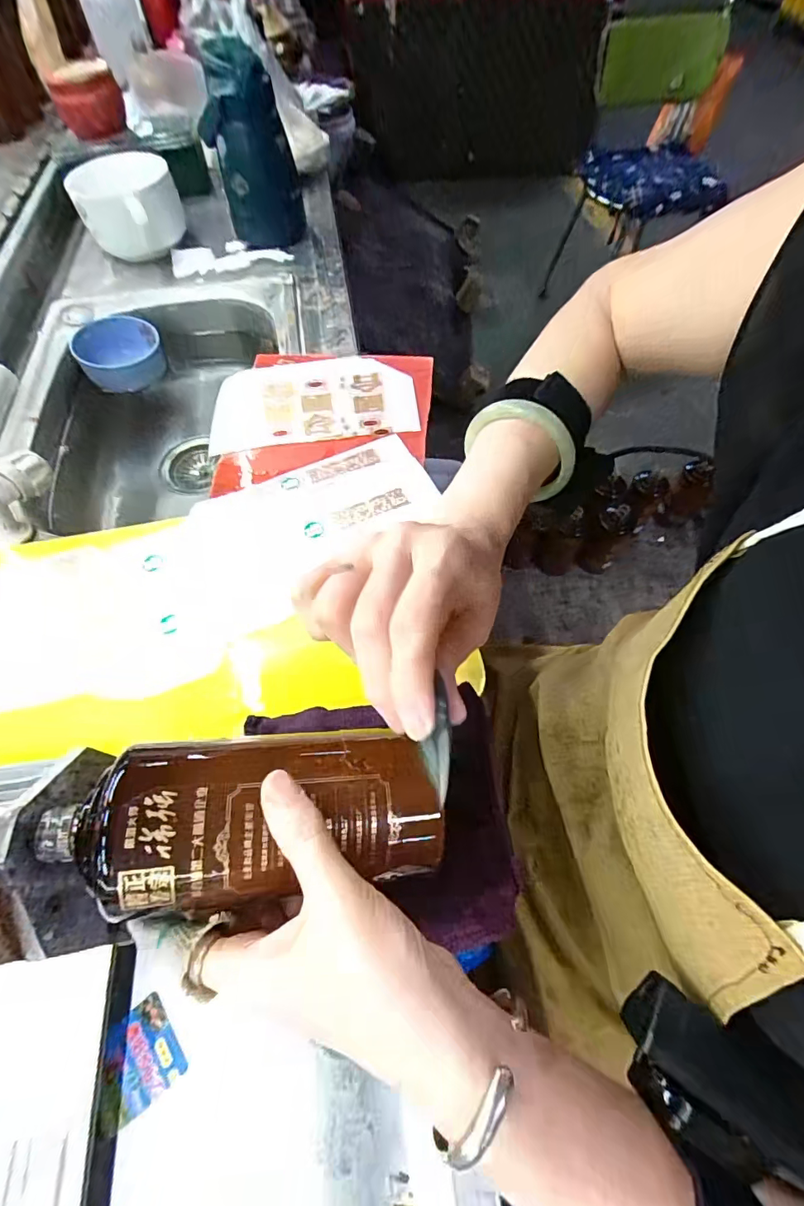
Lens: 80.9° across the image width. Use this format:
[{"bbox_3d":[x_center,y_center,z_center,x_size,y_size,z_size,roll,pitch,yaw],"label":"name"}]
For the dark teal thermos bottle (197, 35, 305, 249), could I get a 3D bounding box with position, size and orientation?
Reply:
[{"bbox_3d":[-0.218,-0.654,0.684,0.115,0.196,0.108,-12,62,-4],"label":"dark teal thermos bottle"}]

